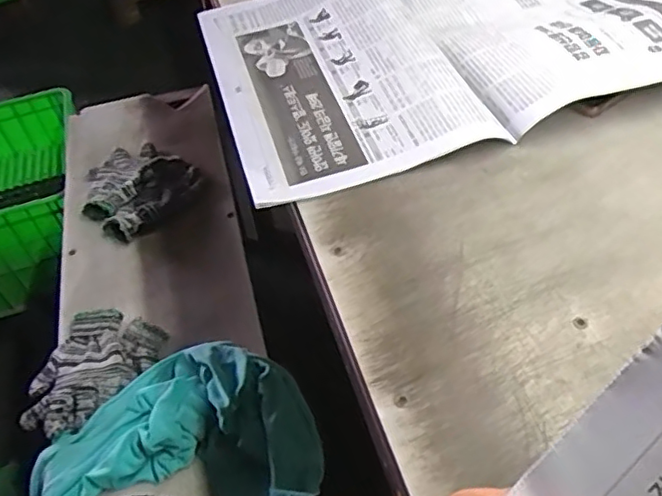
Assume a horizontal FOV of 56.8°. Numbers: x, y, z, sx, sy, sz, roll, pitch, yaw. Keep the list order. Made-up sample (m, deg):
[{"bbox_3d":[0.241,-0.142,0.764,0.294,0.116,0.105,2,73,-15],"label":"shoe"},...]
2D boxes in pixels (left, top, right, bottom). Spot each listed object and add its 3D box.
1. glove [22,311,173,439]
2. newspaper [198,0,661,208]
[{"bbox_3d":[-0.346,0.174,0.864,0.151,0.035,0.193,17,54,20],"label":"glove"},{"bbox_3d":[0.106,-0.303,0.770,0.521,0.032,0.527,-16,50,-7],"label":"newspaper"}]

